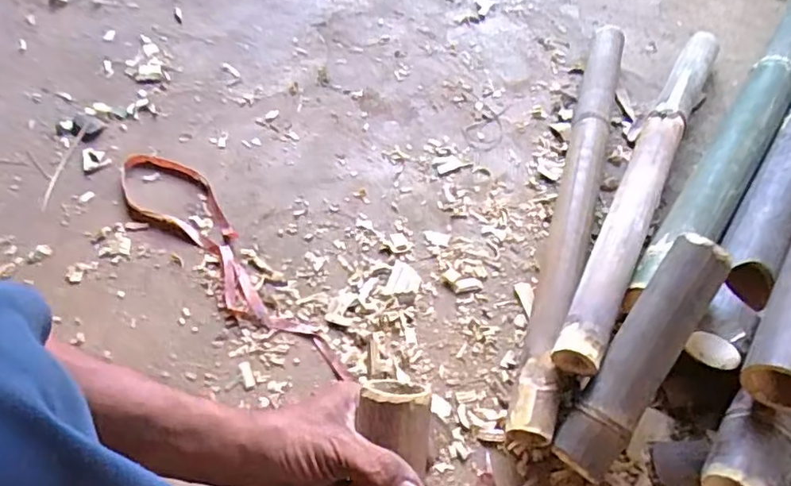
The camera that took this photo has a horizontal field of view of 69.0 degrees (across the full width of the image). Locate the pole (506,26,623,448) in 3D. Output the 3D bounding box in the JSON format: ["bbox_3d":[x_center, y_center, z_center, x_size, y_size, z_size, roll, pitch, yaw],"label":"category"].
[{"bbox_3d":[0.233,-0.056,0.728,0.058,0.052,0.629,17,57,8],"label":"pole"}]

